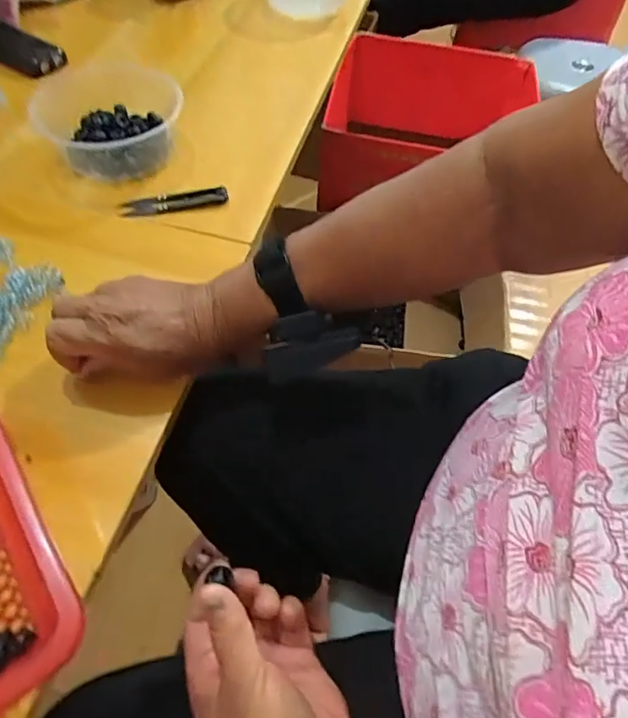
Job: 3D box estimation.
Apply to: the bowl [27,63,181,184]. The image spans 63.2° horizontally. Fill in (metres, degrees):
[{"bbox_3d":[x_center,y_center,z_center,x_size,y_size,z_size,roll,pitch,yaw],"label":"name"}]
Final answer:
[{"bbox_3d":[-0.207,-0.237,0.520,0.146,0.056,0.148,-10,56,-9],"label":"bowl"}]

